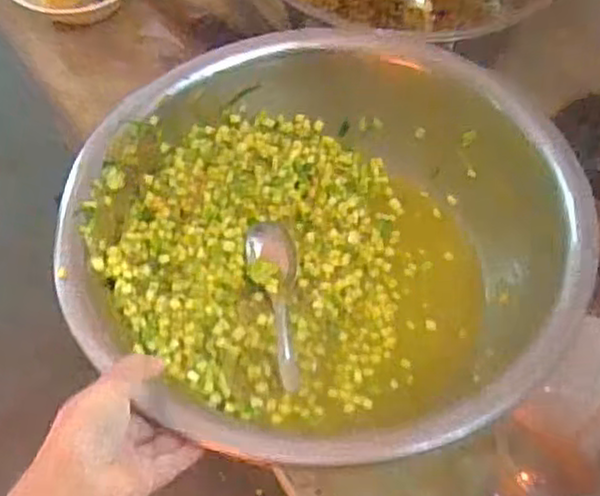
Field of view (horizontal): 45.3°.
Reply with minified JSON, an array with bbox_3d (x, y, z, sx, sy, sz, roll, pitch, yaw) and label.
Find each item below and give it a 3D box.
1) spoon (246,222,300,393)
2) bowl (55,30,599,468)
[{"bbox_3d":[-0.012,0.047,0.632,0.042,0.023,0.164,-12,53,-8],"label":"spoon"},{"bbox_3d":[0.021,-0.002,0.625,0.377,0.117,0.405,-1,53,1],"label":"bowl"}]

